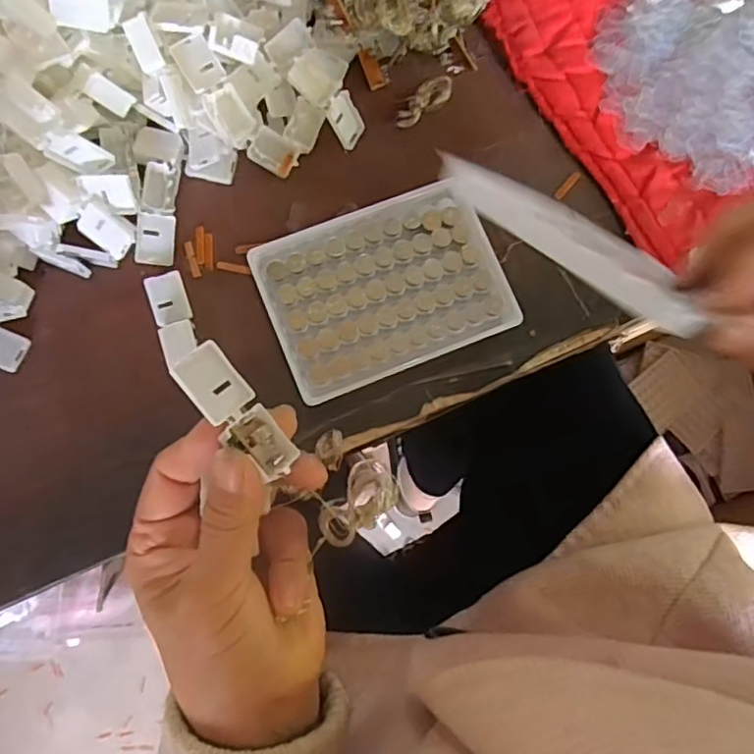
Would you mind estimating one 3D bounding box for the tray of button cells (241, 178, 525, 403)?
[{"bbox_3d":[0.005,-0.050,0.335,0.129,0.012,0.093,-21,83,-7],"label":"tray of button cells"}]

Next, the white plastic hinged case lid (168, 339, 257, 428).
[{"bbox_3d":[-0.061,0.003,0.222,0.021,0.004,0.027,-34,93,-32],"label":"white plastic hinged case lid"}]

